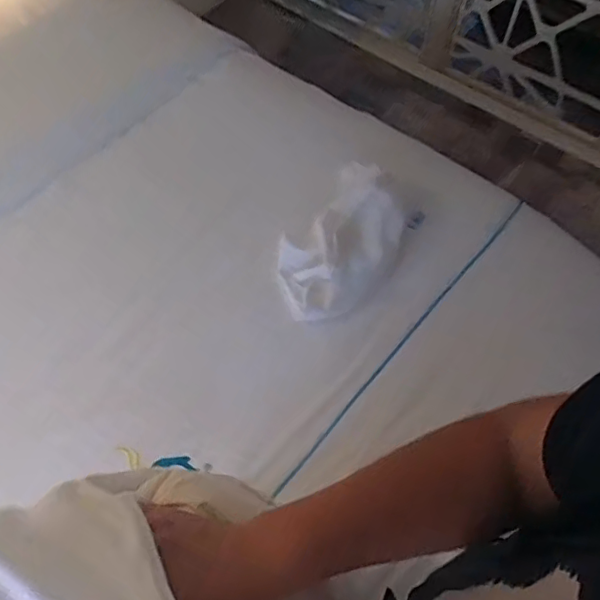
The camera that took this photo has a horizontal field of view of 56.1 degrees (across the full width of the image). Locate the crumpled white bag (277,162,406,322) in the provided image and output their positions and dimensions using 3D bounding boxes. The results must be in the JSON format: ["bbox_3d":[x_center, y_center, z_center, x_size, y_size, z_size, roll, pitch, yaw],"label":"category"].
[{"bbox_3d":[0.083,-0.099,1.030,0.177,0.054,0.305,44,76,-8],"label":"crumpled white bag"}]

